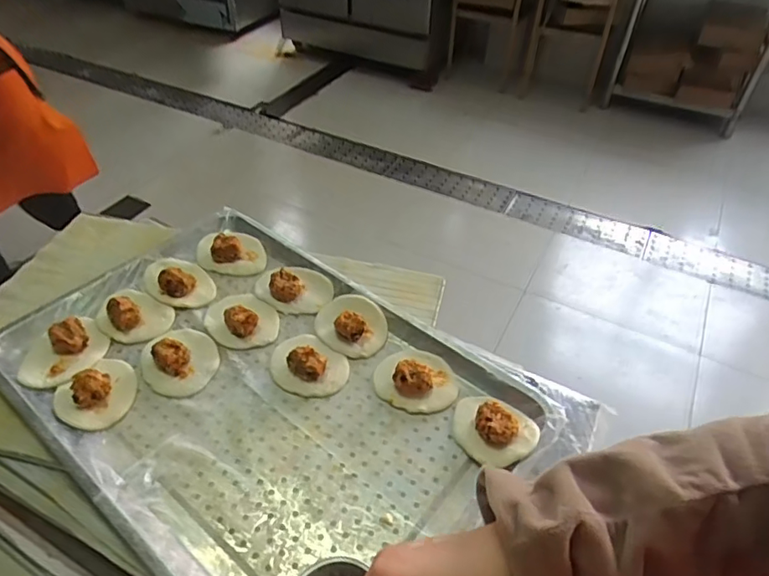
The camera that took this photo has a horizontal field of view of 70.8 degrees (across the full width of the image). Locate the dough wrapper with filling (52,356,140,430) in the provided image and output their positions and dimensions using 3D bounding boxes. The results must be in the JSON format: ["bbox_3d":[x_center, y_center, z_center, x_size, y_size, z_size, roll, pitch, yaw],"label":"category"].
[{"bbox_3d":[-0.327,0.112,0.609,0.079,0.030,0.086,1,44,-1],"label":"dough wrapper with filling"}]

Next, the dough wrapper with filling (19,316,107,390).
[{"bbox_3d":[-0.383,0.072,0.637,0.066,0.029,0.096,34,56,24],"label":"dough wrapper with filling"}]

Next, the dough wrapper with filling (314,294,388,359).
[{"bbox_3d":[-0.043,0.039,0.691,0.093,0.028,0.091,6,44,4],"label":"dough wrapper with filling"}]

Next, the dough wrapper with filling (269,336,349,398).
[{"bbox_3d":[-0.093,0.088,0.648,0.096,0.029,0.076,29,50,25],"label":"dough wrapper with filling"}]

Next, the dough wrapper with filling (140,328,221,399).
[{"bbox_3d":[-0.249,0.079,0.646,0.085,0.030,0.095,-33,54,-31],"label":"dough wrapper with filling"}]

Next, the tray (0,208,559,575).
[{"bbox_3d":[-0.141,0.111,0.635,0.578,0.039,0.400,31,51,26],"label":"tray"}]

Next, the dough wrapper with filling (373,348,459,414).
[{"bbox_3d":[0.038,0.101,0.639,0.096,0.030,0.083,6,44,4],"label":"dough wrapper with filling"}]

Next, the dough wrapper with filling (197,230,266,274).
[{"bbox_3d":[-0.221,-0.057,0.790,0.100,0.035,0.078,16,46,12],"label":"dough wrapper with filling"}]

